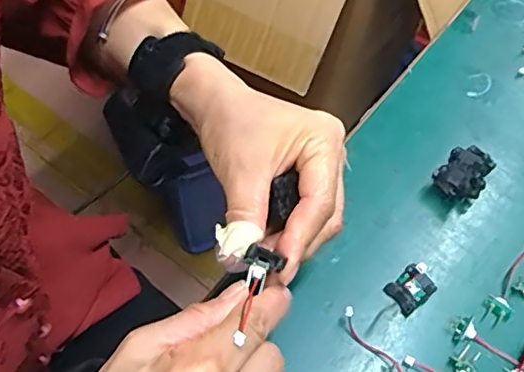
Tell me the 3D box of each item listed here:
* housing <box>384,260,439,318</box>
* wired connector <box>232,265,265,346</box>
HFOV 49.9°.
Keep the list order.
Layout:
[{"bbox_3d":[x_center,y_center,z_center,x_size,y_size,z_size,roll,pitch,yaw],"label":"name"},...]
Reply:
[{"bbox_3d":[0.088,0.059,0.329,0.025,0.013,0.020,-33,67,-20],"label":"housing"},{"bbox_3d":[-0.006,0.051,0.251,0.006,0.009,0.052,9,19,4],"label":"wired connector"}]

